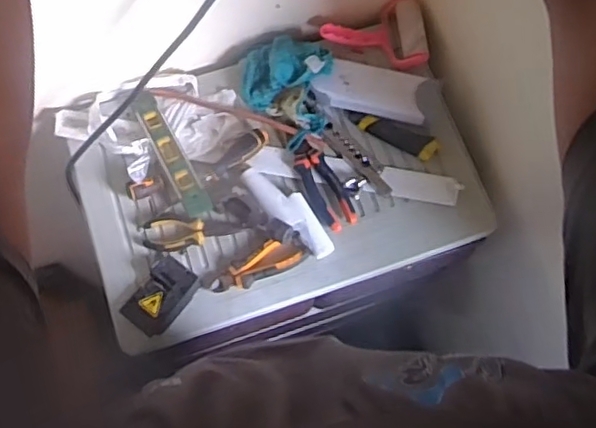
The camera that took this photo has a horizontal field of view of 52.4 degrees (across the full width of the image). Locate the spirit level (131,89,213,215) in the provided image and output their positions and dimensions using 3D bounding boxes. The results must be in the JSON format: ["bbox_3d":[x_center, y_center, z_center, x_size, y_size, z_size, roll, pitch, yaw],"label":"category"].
[{"bbox_3d":[-0.193,-0.092,0.917,0.039,0.020,0.217,-27,76,-9],"label":"spirit level"}]

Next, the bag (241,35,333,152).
[{"bbox_3d":[-0.022,-0.196,0.938,0.138,0.061,0.175,6,73,0],"label":"bag"}]

